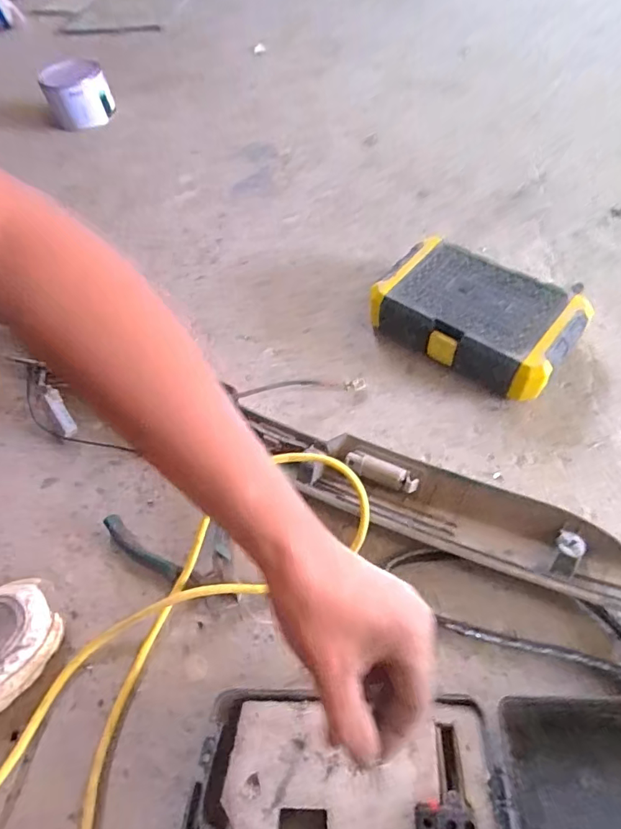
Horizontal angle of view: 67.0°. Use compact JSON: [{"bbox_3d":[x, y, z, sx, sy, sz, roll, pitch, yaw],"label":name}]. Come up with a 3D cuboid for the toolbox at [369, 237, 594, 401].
[{"bbox_3d":[0.208,-0.126,0.596,0.236,0.065,0.146,33,65,23],"label":"toolbox"}]

